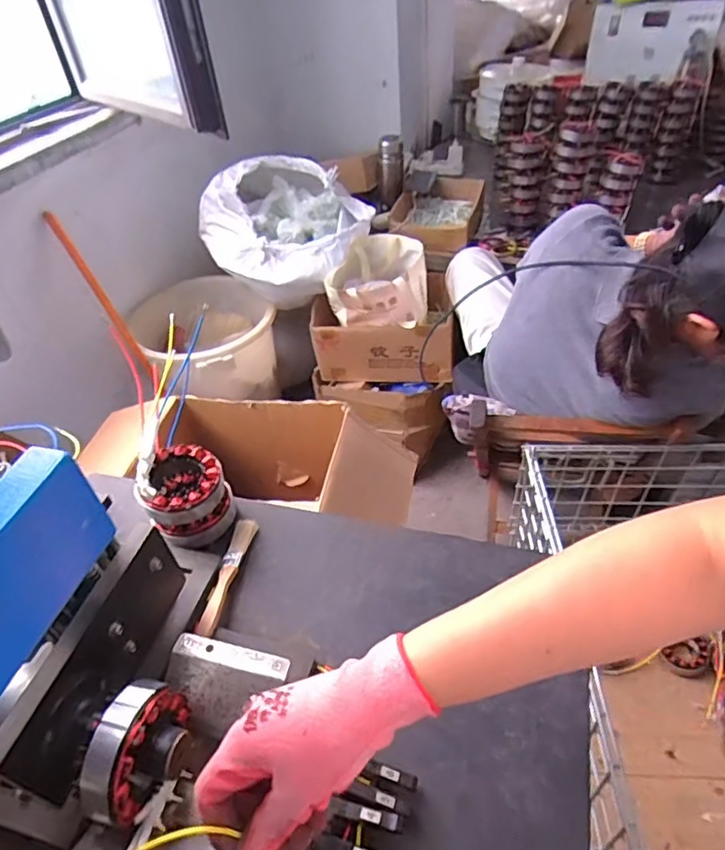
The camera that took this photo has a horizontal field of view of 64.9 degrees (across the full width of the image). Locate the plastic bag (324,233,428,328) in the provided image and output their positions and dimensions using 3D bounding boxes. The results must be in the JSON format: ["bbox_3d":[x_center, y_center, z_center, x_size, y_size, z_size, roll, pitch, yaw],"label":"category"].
[{"bbox_3d":[0.040,-0.355,1.428,0.237,0.173,0.173,3,44,11],"label":"plastic bag"}]

